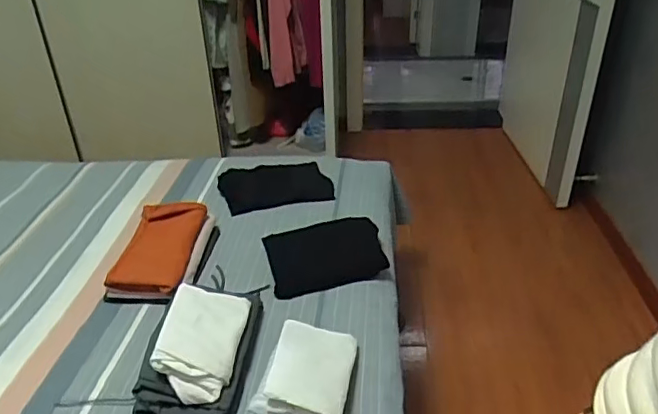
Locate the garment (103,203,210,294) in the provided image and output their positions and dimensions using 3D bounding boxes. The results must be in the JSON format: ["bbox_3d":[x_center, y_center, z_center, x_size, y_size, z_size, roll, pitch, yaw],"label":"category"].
[{"bbox_3d":[-0.383,0.083,1.294,0.149,0.047,0.276,1,32,5],"label":"garment"}]

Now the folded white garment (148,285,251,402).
[{"bbox_3d":[-0.232,0.234,1.020,0.138,0.050,0.230,28,30,-13],"label":"folded white garment"}]

